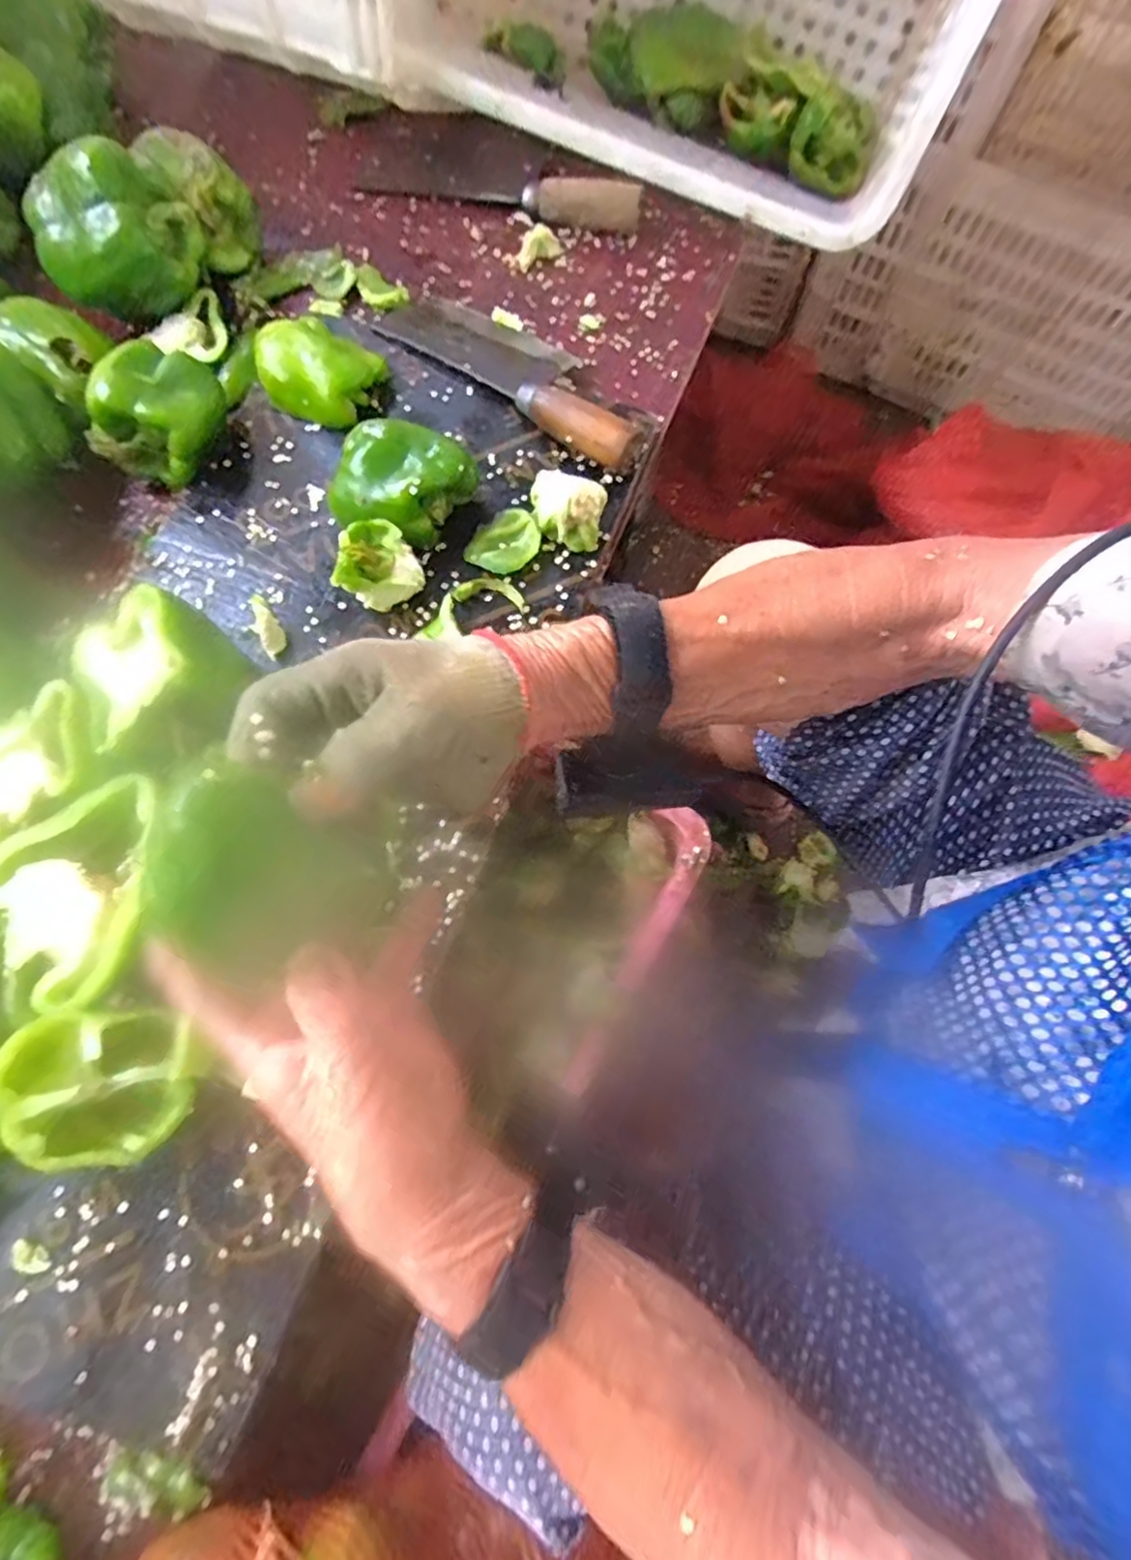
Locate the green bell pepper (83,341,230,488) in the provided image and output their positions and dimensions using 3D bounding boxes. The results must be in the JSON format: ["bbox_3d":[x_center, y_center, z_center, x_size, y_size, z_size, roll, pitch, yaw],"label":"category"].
[{"bbox_3d":[-0.276,-0.252,0.446,0.067,0.057,0.083,26,74,7],"label":"green bell pepper"}]

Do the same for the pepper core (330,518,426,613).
[{"bbox_3d":[-0.122,-0.139,0.421,0.050,0.047,0.051,-15,74,-5],"label":"pepper core"}]

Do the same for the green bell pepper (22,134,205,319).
[{"bbox_3d":[-0.331,-0.403,0.467,0.103,0.068,0.076,-1,73,-1],"label":"green bell pepper"}]

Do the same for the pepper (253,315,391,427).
[{"bbox_3d":[-0.181,-0.306,0.473,0.079,0.046,0.066,26,74,7],"label":"pepper"}]

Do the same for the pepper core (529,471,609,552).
[{"bbox_3d":[-0.001,-0.179,0.419,0.051,0.039,0.030,28,75,8],"label":"pepper core"}]

